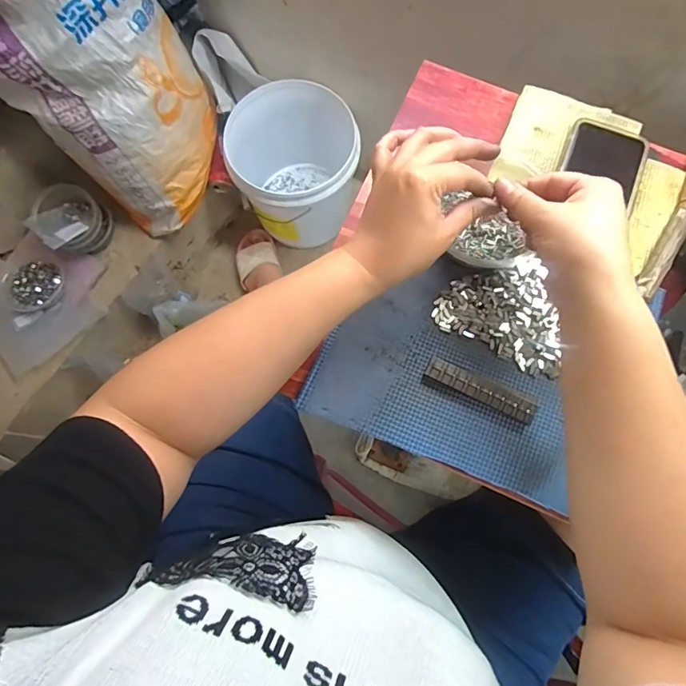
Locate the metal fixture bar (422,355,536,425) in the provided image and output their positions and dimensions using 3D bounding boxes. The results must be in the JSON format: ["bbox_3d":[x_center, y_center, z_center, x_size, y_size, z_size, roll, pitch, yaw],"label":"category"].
[{"bbox_3d":[0.119,0.040,0.405,0.096,0.011,0.025,22,76,5],"label":"metal fixture bar"}]

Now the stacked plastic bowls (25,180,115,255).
[{"bbox_3d":[-0.518,-0.229,0.904,0.116,0.104,0.120,0,75,-1],"label":"stacked plastic bowls"}]

